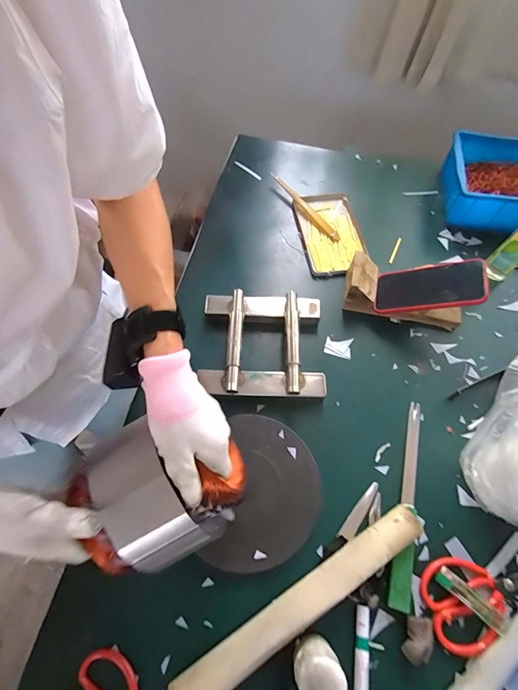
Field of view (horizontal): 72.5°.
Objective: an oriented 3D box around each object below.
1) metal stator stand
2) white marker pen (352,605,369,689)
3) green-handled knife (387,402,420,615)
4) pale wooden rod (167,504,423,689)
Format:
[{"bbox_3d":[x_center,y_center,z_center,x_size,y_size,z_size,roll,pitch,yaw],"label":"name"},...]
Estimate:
[{"bbox_3d":[0.009,-0.004,0.574,0.202,0.041,0.182,3,63,-1],"label":"metal stator stand"},{"bbox_3d":[0.114,0.379,0.396,0.017,0.011,0.141,9,63,3],"label":"white marker pen"},{"bbox_3d":[0.207,0.206,0.491,0.025,0.017,0.273,15,64,7],"label":"green-handled knife"},{"bbox_3d":[0.053,0.302,0.418,0.336,0.039,0.038,-29,67,-15],"label":"pale wooden rod"}]

